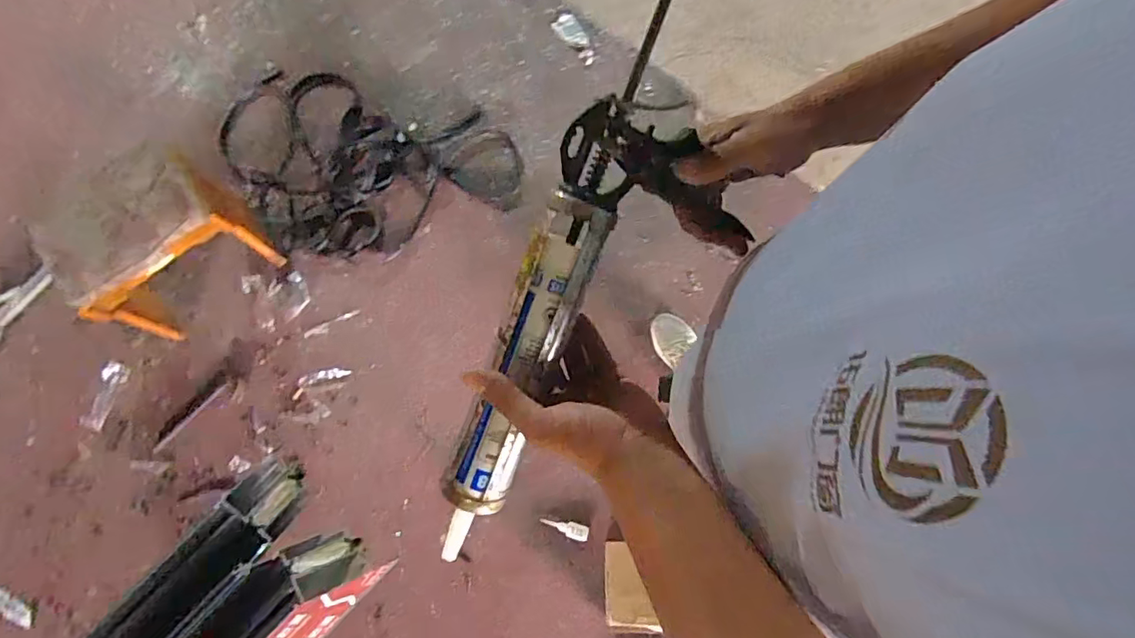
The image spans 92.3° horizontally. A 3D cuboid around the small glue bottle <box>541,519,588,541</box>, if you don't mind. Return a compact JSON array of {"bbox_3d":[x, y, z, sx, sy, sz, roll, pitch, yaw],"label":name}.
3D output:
[{"bbox_3d":[-0.008,0.538,1.399,0.126,0.018,0.040,11,78,3],"label":"small glue bottle"}]

